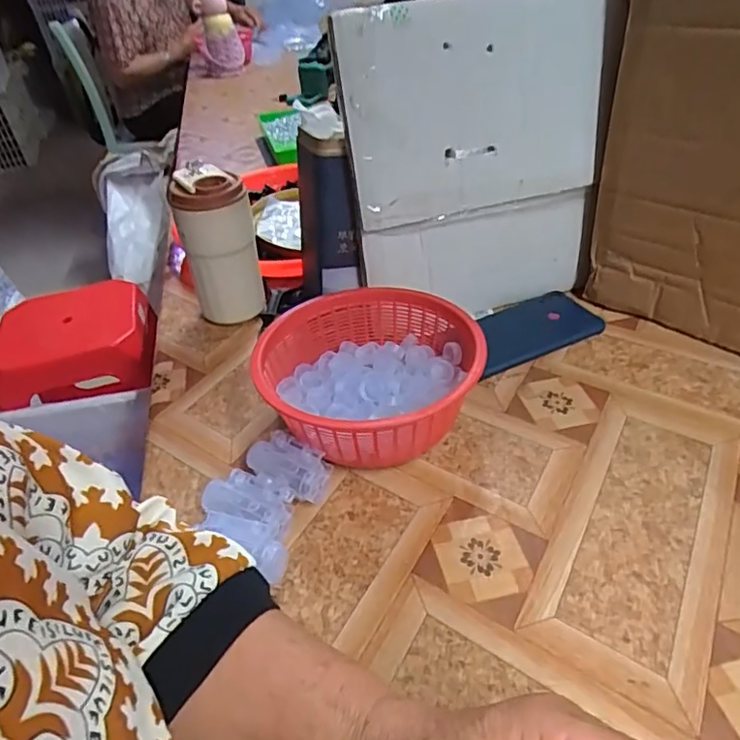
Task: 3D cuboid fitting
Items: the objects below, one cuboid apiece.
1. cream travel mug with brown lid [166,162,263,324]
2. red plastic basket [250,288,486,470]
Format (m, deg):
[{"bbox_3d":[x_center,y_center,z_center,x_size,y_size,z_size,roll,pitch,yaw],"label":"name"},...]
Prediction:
[{"bbox_3d":[-0.158,-0.125,0.620,0.077,0.156,0.068,-14,39,-9],"label":"cream travel mug with brown lid"},{"bbox_3d":[0.001,0.011,0.493,0.174,0.082,0.175,6,40,16],"label":"red plastic basket"}]

